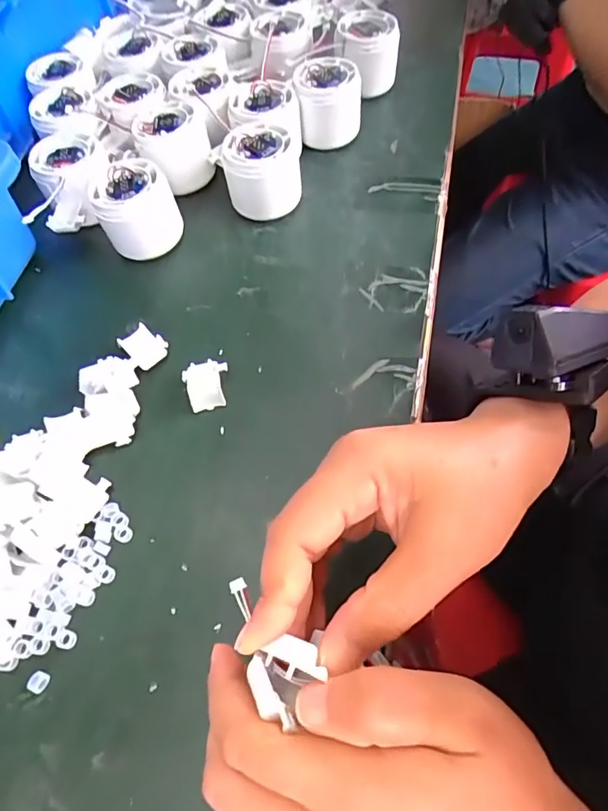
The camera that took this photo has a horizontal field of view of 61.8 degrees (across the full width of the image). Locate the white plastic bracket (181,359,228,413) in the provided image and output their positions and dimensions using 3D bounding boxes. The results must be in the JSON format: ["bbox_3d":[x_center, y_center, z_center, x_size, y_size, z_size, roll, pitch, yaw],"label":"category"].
[{"bbox_3d":[-0.063,-0.013,0.332,0.029,0.009,0.033,-12,60,-3],"label":"white plastic bracket"}]

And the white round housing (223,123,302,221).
[{"bbox_3d":[-0.033,-0.187,0.407,0.057,0.054,0.057,-2,60,3],"label":"white round housing"}]

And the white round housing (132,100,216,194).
[{"bbox_3d":[-0.108,-0.220,0.430,0.057,0.055,0.057,-9,60,-1],"label":"white round housing"}]

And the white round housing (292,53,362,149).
[{"bbox_3d":[0.019,-0.263,0.442,0.055,0.054,0.060,-2,60,3],"label":"white round housing"}]

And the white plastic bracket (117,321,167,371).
[{"bbox_3d":[-0.109,-0.041,0.346,0.027,0.013,0.024,36,68,22],"label":"white plastic bracket"}]

